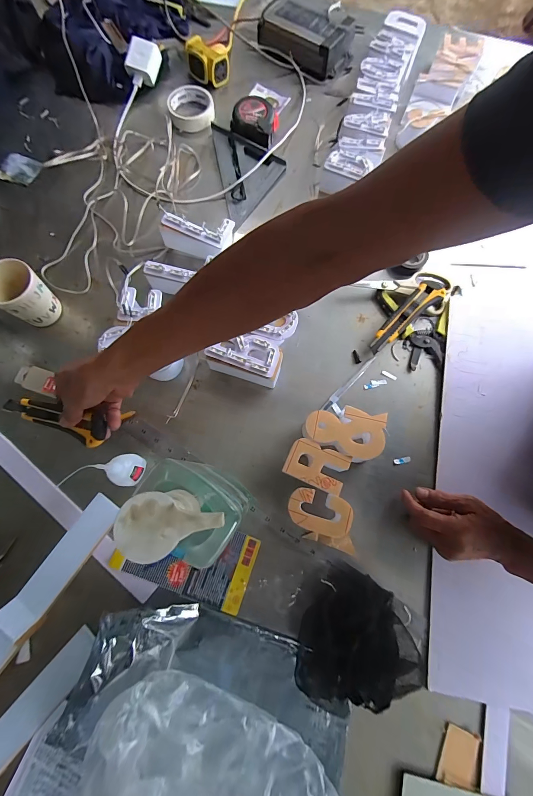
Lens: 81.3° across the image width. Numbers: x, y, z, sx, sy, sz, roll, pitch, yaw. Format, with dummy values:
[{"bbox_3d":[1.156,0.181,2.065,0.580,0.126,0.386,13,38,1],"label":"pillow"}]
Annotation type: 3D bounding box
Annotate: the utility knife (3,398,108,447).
[{"bbox_3d":[-0.289,0.024,0.420,0.169,0.017,0.040,14,75,14],"label":"utility knife"}]

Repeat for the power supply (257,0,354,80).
[{"bbox_3d":[0.087,-0.769,0.663,0.202,0.050,0.114,33,78,9],"label":"power supply"}]

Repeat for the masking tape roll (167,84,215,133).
[{"bbox_3d":[-0.152,-0.590,0.633,0.089,0.026,0.091,0,75,0],"label":"masking tape roll"}]

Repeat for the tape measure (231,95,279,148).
[{"bbox_3d":[-0.022,-0.543,0.612,0.089,0.044,0.095,11,75,3],"label":"tape measure"}]

